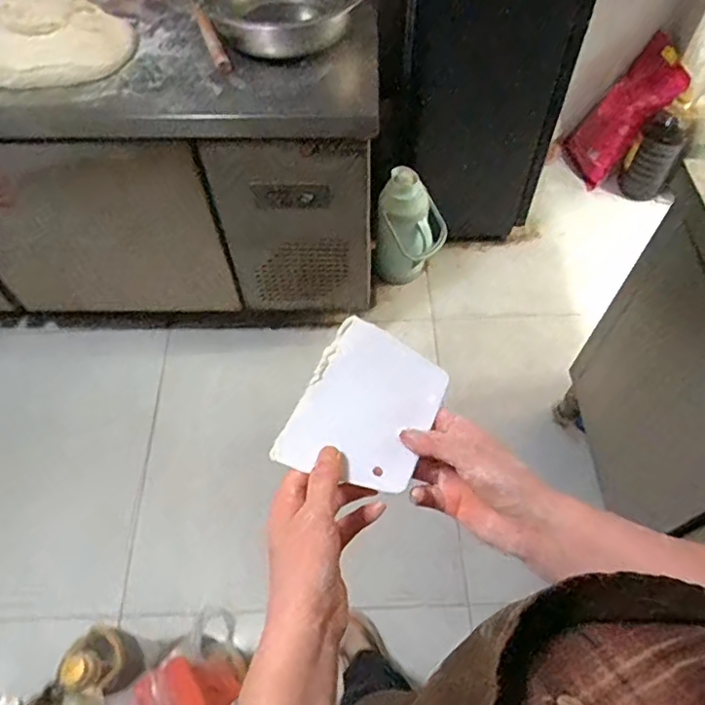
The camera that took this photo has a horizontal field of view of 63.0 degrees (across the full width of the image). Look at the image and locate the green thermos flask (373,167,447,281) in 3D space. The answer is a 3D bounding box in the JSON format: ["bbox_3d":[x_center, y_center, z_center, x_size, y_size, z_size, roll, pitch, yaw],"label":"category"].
[{"bbox_3d":[0.173,-0.343,1.642,0.175,0.334,0.133,-38,62,-22],"label":"green thermos flask"}]

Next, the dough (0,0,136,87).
[{"bbox_3d":[-0.601,-0.614,1.098,0.333,0.108,0.213,-16,56,-8],"label":"dough"}]

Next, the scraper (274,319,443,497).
[{"bbox_3d":[0.012,0.039,0.430,0.095,0.006,0.128,23,61,8],"label":"scraper"}]

